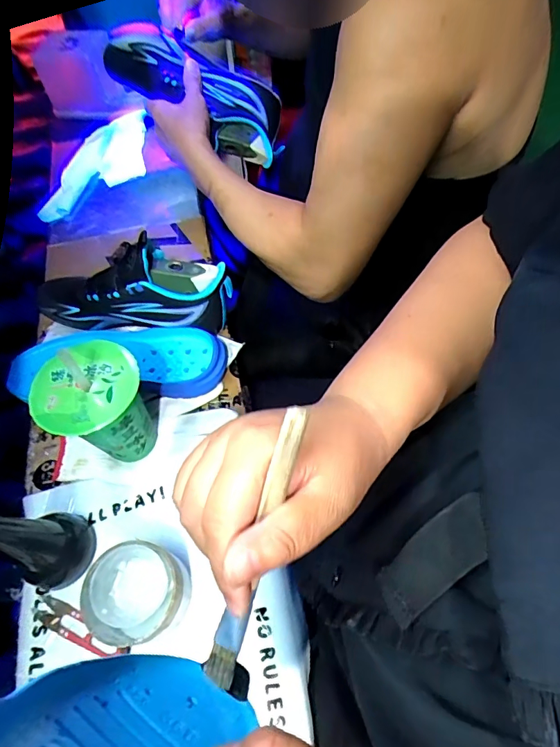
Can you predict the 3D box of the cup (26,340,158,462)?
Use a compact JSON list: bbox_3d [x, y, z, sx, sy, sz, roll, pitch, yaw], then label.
[{"bbox_3d":[-0.172,0.038,0.441,0.087,0.119,0.091,-1,60,2],"label":"cup"}]

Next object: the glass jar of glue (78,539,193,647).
[{"bbox_3d":[-0.129,0.200,0.402,0.087,0.050,0.080,18,63,13],"label":"glass jar of glue"}]

